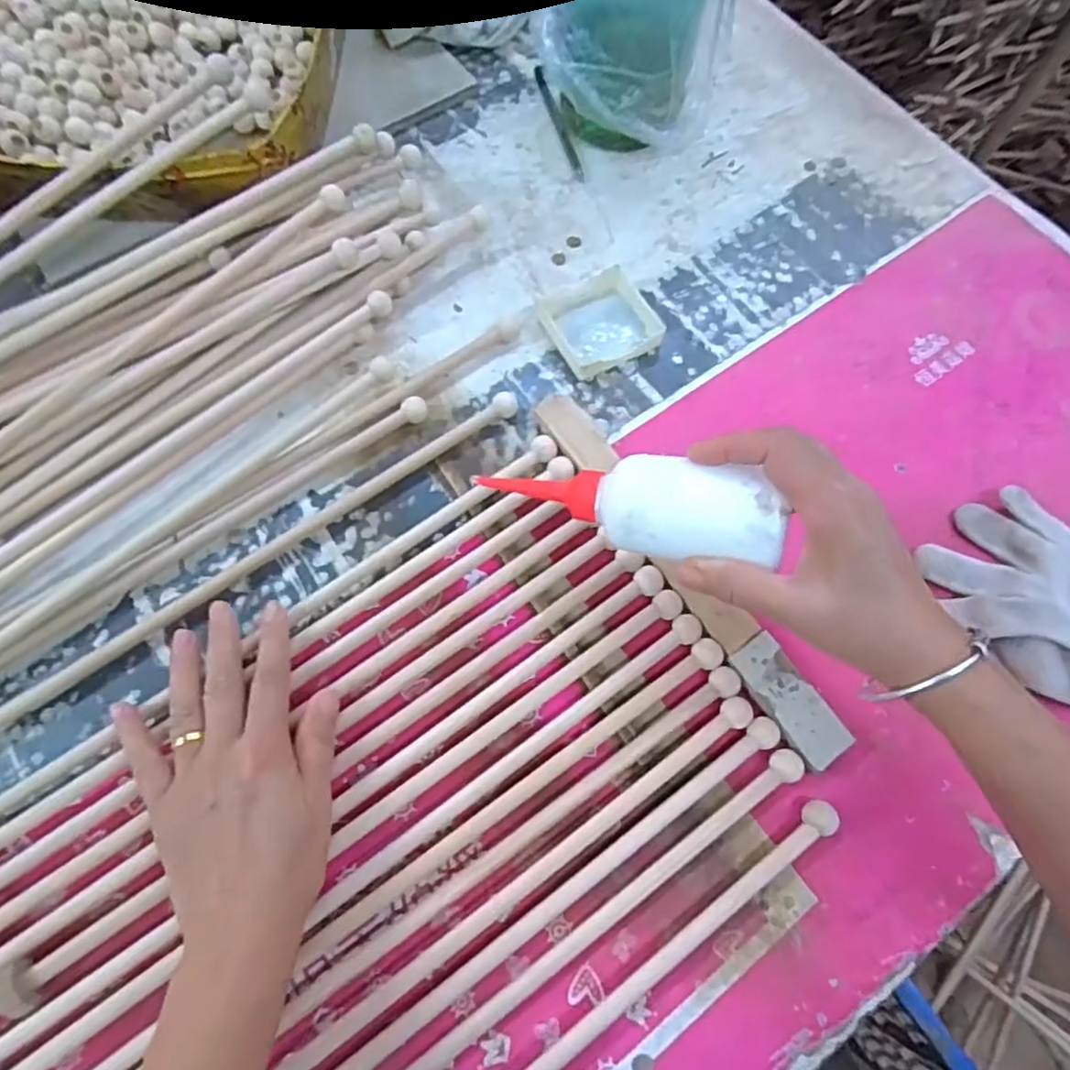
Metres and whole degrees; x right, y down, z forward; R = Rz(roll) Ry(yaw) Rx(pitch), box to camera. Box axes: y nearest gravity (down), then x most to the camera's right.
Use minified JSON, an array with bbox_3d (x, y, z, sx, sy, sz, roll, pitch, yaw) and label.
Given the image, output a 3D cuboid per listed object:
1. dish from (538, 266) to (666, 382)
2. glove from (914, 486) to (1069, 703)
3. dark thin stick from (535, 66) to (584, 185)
[{"bbox_3d":[0.050,-0.166,0.509,0.079,0.014,0.078,-26,72,-12],"label":"dish"},{"bbox_3d":[0.343,0.056,0.426,0.179,0.033,0.115,43,73,13],"label":"glove"},{"bbox_3d":[0.021,-0.368,0.587,0.009,0.007,0.140,-14,70,-8],"label":"dark thin stick"}]

